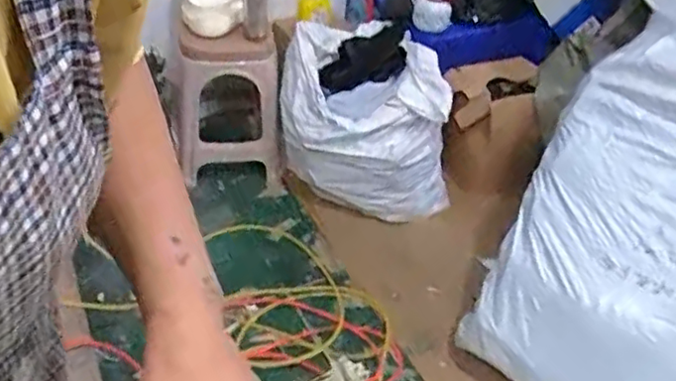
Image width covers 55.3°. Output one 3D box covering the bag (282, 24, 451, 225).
[{"bbox_3d":[0.072,-0.187,1.952,0.406,0.447,0.460,-18,43,-30],"label":"bag"}]

